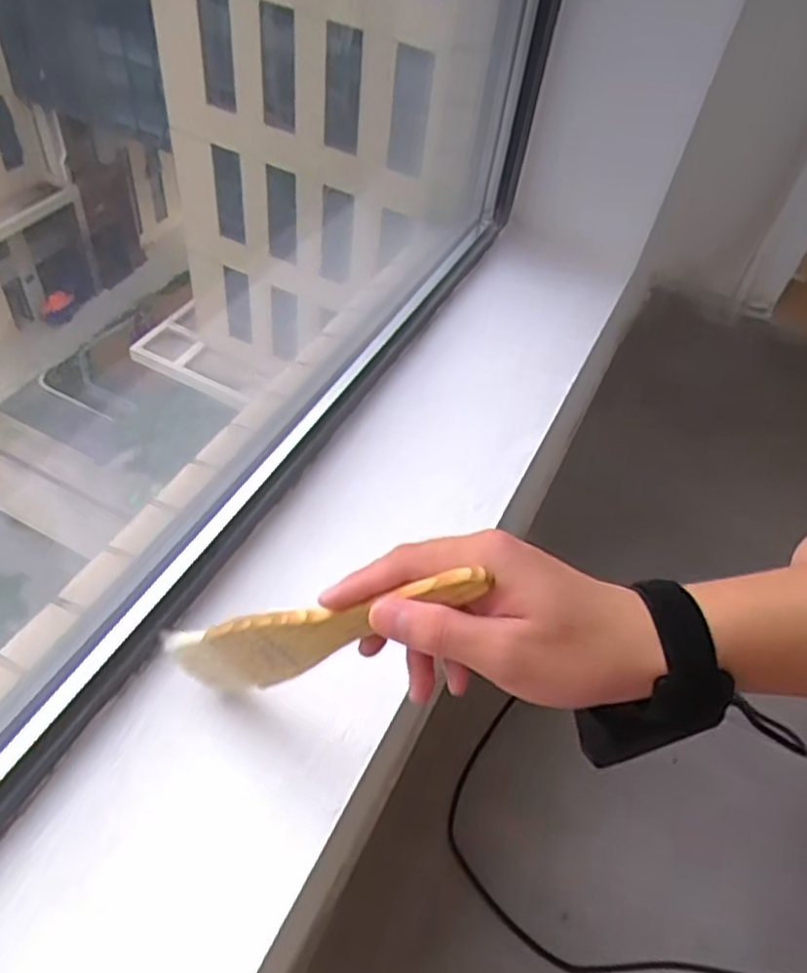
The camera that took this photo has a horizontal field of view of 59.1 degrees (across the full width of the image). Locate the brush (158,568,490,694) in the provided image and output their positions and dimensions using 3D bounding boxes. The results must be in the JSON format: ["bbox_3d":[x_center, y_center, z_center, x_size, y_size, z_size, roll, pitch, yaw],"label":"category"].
[{"bbox_3d":[-0.042,0.072,0.356,0.195,0.046,0.013,-22,36,32],"label":"brush"}]

